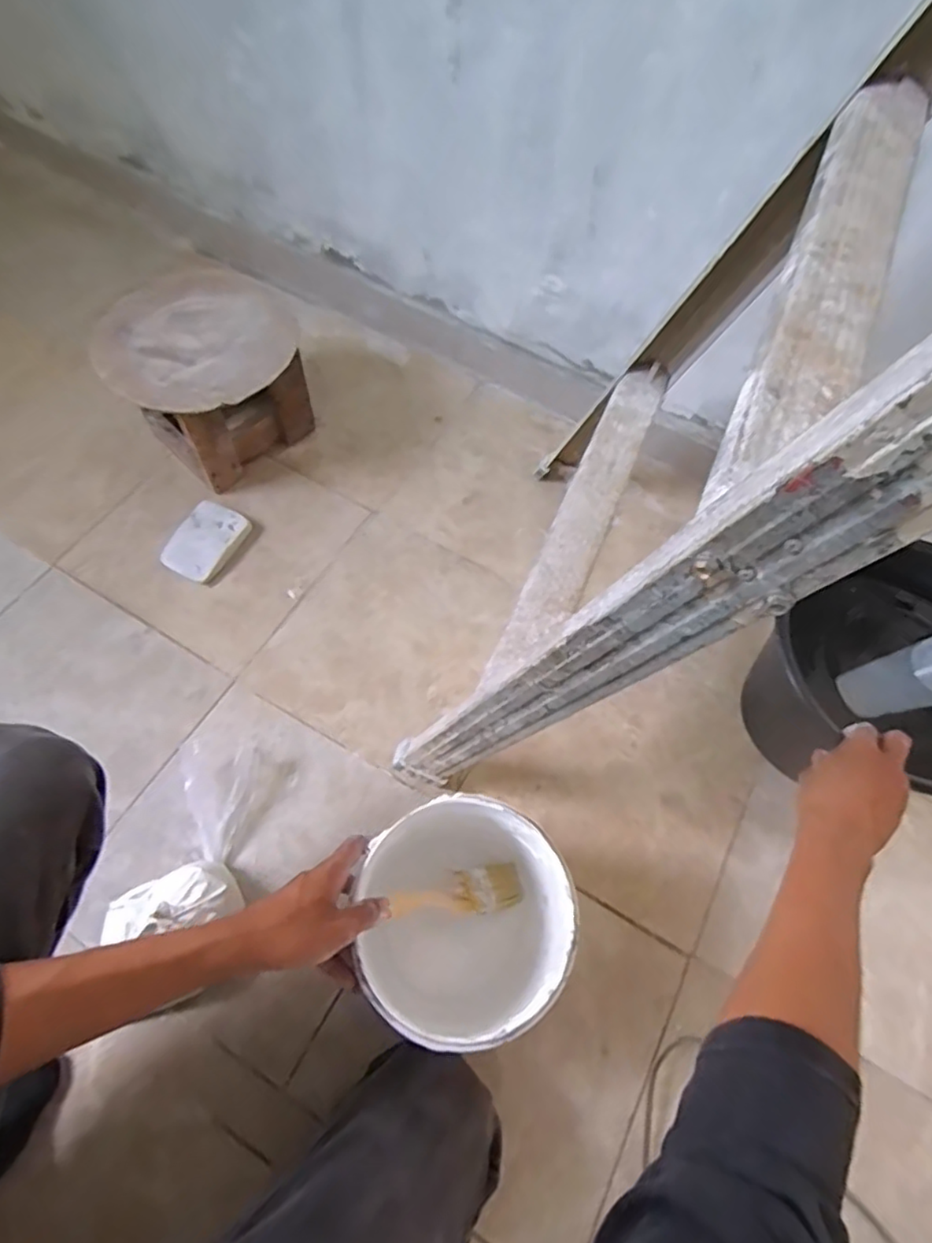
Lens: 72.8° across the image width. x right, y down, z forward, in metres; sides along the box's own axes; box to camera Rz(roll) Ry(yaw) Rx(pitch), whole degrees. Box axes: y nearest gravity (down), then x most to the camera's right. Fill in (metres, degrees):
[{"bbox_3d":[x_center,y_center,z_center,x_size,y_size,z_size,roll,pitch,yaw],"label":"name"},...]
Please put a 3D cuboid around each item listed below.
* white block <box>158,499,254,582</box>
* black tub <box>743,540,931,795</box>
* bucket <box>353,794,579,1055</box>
[{"bbox_3d":[-0.345,-0.107,0.835,0.079,0.014,0.111,25,63,10],"label":"white block"},{"bbox_3d":[0.461,0.075,0.702,0.228,0.202,0.242,1,62,-3],"label":"black tub"},{"bbox_3d":[-0.008,0.272,0.580,0.159,0.191,0.181,-1,61,-4],"label":"bucket"}]

